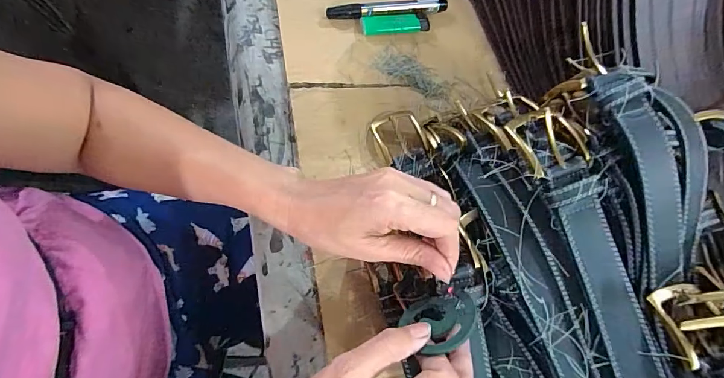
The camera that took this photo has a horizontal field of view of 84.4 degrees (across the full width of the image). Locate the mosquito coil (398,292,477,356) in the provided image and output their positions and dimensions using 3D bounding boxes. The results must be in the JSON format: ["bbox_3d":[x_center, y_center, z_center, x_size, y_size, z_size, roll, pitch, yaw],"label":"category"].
[{"bbox_3d":[0.051,0.088,0.262,0.049,0.004,0.043,-17,26,11],"label":"mosquito coil"}]

